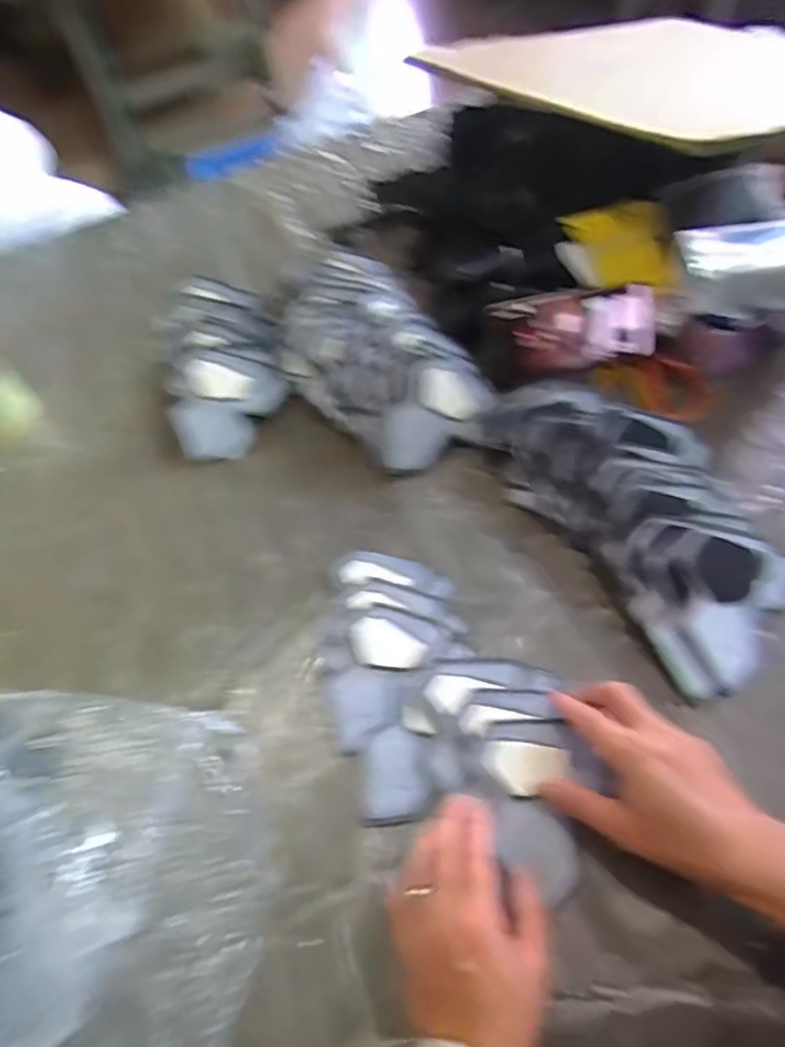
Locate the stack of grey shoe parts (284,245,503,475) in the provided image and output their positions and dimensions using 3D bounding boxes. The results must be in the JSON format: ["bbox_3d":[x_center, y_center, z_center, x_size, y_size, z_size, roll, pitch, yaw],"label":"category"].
[{"bbox_3d":[-0.027,-0.192,0.681,0.170,0.079,0.319,-30,55,-9],"label":"stack of grey shoe parts"}]

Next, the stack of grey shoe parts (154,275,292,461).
[{"bbox_3d":[-0.191,-0.174,0.689,0.133,0.100,0.184,-16,54,1],"label":"stack of grey shoe parts"}]

